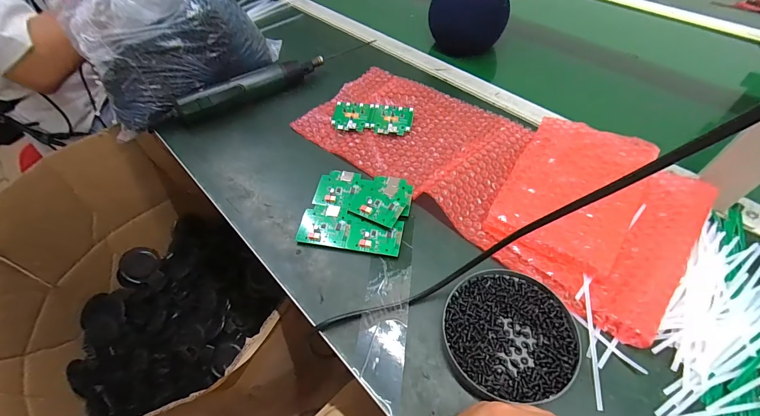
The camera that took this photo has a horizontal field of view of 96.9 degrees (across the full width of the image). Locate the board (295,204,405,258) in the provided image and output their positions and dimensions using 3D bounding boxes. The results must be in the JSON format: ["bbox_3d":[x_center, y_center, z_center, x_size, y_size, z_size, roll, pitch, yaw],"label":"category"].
[{"bbox_3d":[-0.034,0.023,0.382,0.117,0.005,0.050,7,61,11],"label":"board"}]

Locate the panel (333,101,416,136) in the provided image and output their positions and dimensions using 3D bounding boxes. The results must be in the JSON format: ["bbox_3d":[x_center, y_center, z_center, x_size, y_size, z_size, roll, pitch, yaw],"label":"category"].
[{"bbox_3d":[-0.011,-0.133,0.492,0.116,0.009,0.051,7,54,9],"label":"panel"}]

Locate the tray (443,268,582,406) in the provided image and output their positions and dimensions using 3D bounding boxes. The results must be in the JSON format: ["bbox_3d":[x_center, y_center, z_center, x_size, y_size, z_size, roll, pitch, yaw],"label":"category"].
[{"bbox_3d":[0.113,0.111,0.304,0.108,0.027,0.112,-2,53,3],"label":"tray"}]

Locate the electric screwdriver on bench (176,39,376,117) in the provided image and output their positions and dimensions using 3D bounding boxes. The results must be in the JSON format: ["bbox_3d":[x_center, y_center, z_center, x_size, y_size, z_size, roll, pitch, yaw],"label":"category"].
[{"bbox_3d":[-0.149,-0.218,0.542,0.335,0.033,0.031,-32,57,-18],"label":"electric screwdriver on bench"}]

